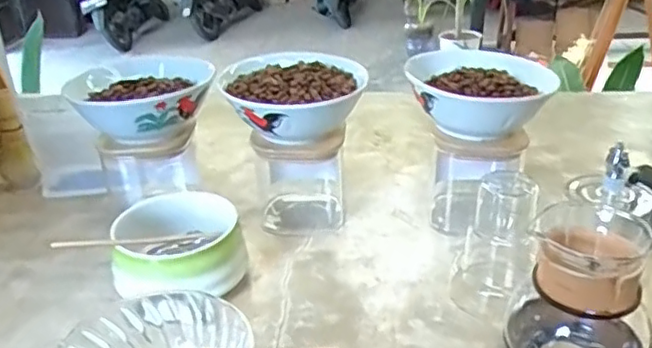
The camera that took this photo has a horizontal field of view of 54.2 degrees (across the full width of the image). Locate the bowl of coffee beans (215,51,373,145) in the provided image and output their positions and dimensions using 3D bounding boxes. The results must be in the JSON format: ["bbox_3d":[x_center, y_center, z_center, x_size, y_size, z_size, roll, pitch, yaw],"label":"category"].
[{"bbox_3d":[-0.030,-0.085,0.684,0.152,0.068,0.130,-7,28,-8],"label":"bowl of coffee beans"}]

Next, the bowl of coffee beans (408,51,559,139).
[{"bbox_3d":[0.164,-0.086,0.681,0.148,0.059,0.131,3,28,11],"label":"bowl of coffee beans"}]

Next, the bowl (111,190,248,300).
[{"bbox_3d":[-0.145,0.078,0.627,0.121,0.076,0.128,-2,27,1],"label":"bowl"}]

